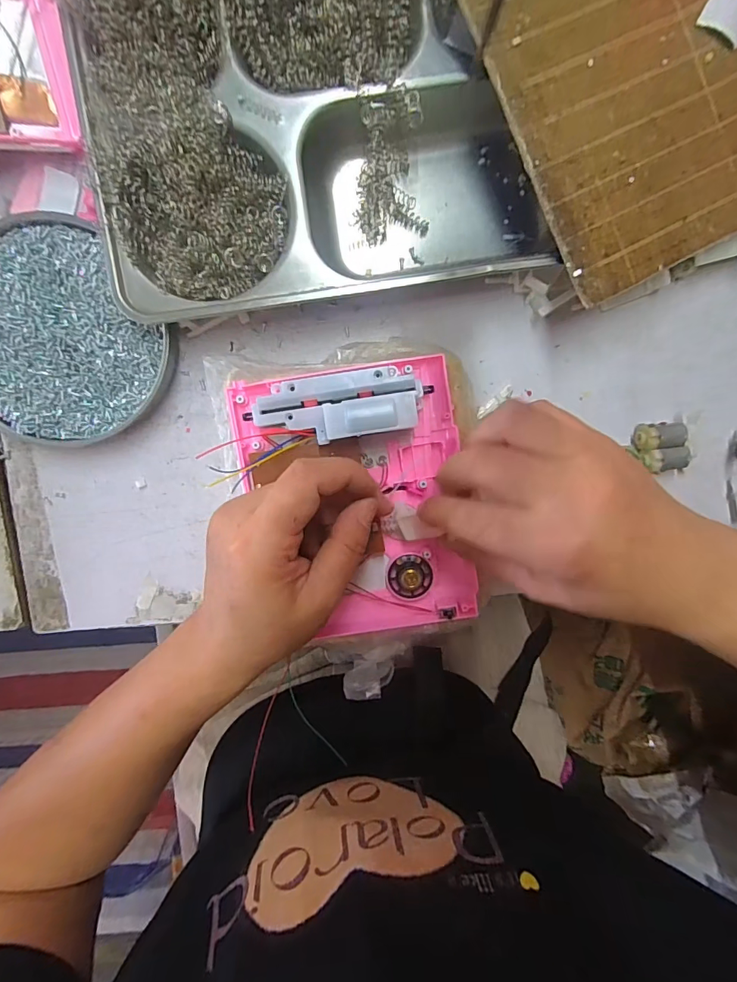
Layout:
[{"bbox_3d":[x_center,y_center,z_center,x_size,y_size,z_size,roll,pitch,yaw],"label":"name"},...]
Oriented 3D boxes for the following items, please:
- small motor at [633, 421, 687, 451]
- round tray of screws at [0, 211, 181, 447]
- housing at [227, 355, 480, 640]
[{"bbox_3d":[0.197,-0.037,0.295,0.030,0.015,0.017,-2,98,-1],"label":"small motor"},{"bbox_3d":[-0.199,-0.095,0.277,0.121,0.019,0.130,0,98,-1],"label":"round tray of screws"},{"bbox_3d":[-0.007,0.010,0.260,0.130,0.038,0.163,-8,99,1],"label":"housing"}]

